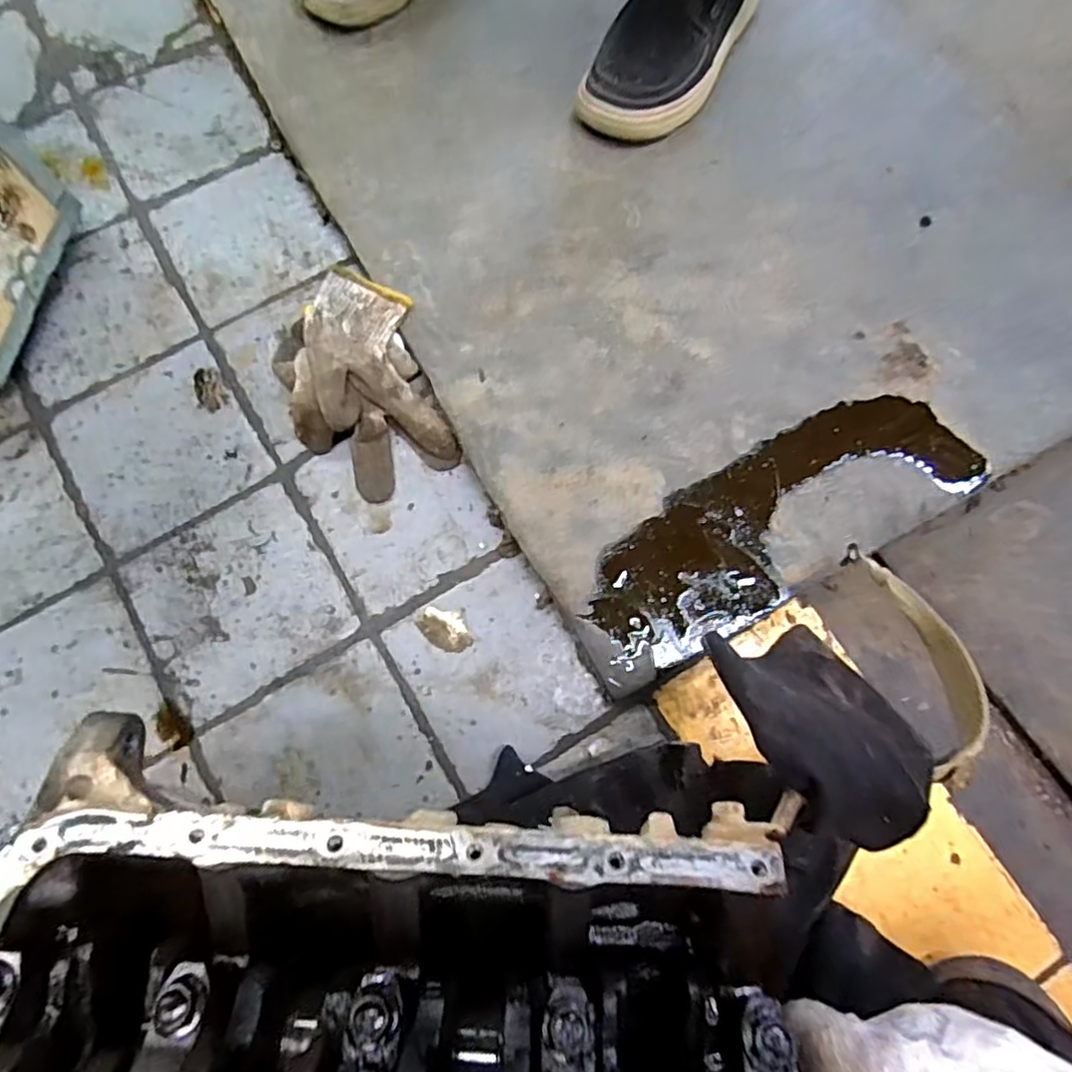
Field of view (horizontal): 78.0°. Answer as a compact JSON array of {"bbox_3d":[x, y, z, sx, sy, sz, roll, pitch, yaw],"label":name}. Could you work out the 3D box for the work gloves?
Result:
[{"bbox_3d":[-0.150,-0.128,0.553,0.126,0.043,0.192,-18,76,-5],"label":"work gloves"}]

